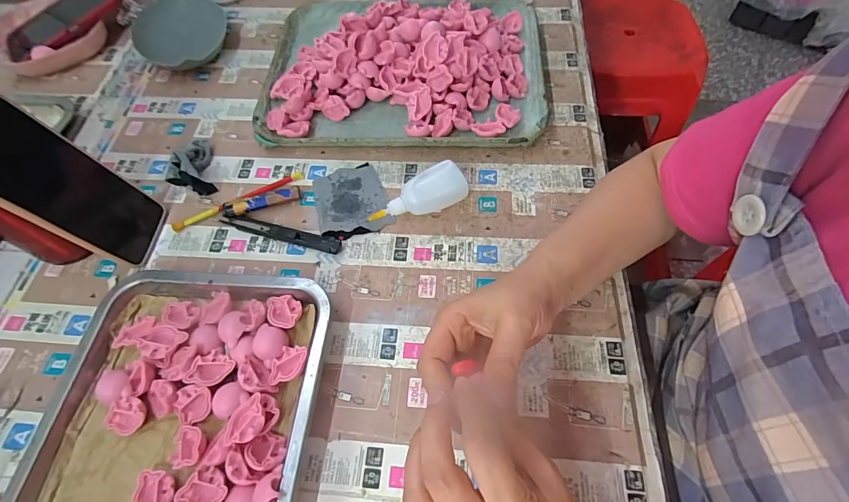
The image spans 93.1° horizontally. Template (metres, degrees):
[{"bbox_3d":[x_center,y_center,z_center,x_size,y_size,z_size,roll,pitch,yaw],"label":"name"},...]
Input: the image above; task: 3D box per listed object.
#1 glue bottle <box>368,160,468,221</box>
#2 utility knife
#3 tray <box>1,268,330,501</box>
[{"bbox_3d":[-0.007,-0.054,0.414,0.098,0.028,0.043,-26,63,-11],"label":"glue bottle"},{"bbox_3d":[-0.148,-0.019,0.414,0.132,0.010,0.015,14,63,11],"label":"utility knife"},{"bbox_3d":[-0.201,0.162,0.302,0.220,0.030,0.308,2,62,4],"label":"tray"}]

